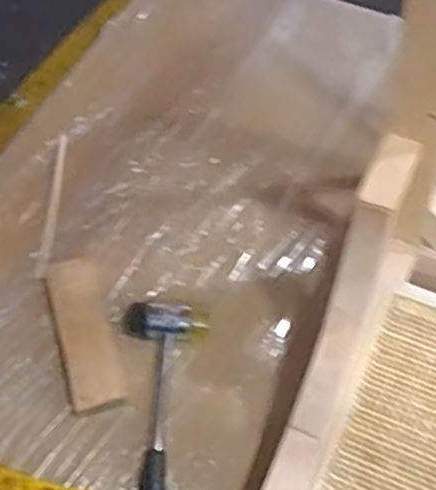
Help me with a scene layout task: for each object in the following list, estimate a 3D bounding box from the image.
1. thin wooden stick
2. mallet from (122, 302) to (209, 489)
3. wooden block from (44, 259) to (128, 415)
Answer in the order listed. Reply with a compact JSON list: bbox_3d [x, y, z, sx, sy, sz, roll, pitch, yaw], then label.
[{"bbox_3d":[-0.189,-0.047,0.838,0.014,0.005,0.198,0,57,2],"label":"thin wooden stick"},{"bbox_3d":[-0.052,0.171,0.679,0.079,0.030,0.252,-1,57,1],"label":"mallet"},{"bbox_3d":[-0.138,0.089,0.744,0.052,0.011,0.171,-16,58,-8],"label":"wooden block"}]

